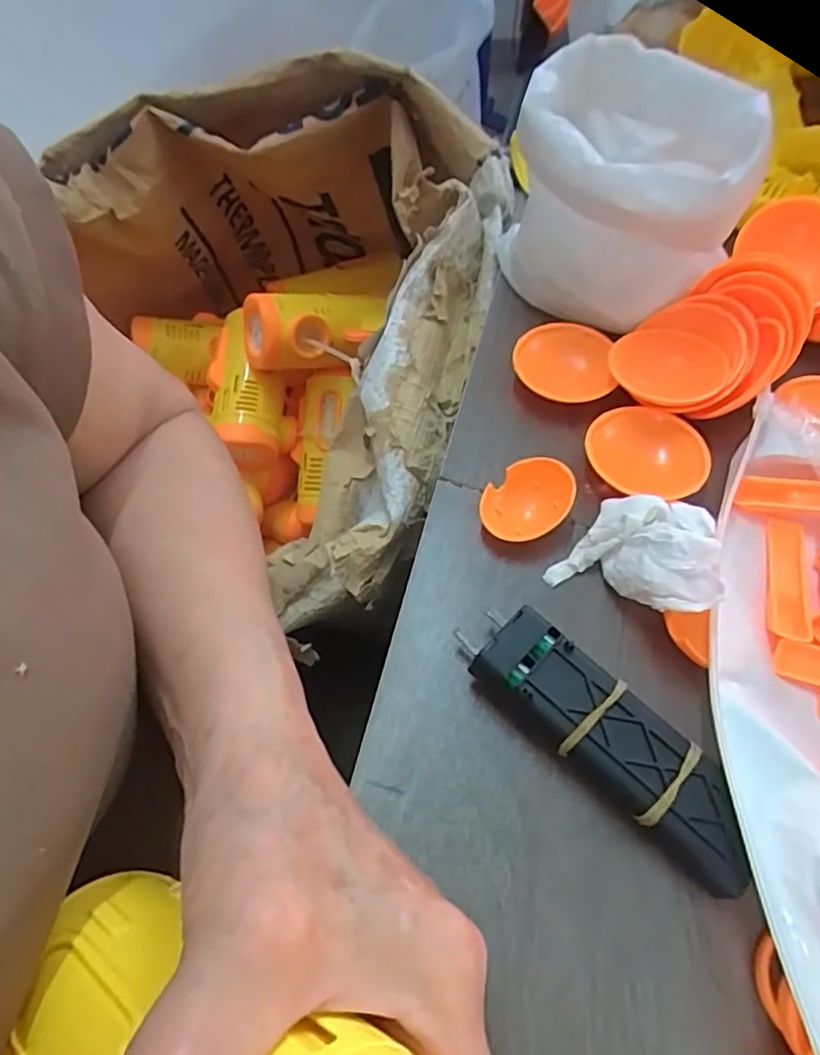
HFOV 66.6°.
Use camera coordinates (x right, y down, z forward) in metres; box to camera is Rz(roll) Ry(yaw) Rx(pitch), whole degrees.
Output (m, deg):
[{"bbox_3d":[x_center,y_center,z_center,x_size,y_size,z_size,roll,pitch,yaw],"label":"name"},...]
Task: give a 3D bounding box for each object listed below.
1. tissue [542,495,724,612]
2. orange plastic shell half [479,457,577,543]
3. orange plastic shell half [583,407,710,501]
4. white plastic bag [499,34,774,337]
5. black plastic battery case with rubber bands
[{"bbox_3d":[0.098,0.006,0.257,0.058,0.035,0.053,28,62,18],"label":"tissue"},{"bbox_3d":[0.053,-0.012,0.279,0.043,0.009,0.033,-31,84,7],"label":"orange plastic shell half"},{"bbox_3d":[0.111,-0.036,0.289,0.054,0.016,0.054,-1,57,1],"label":"orange plastic shell half"},{"bbox_3d":[0.111,-0.182,0.330,0.114,0.083,0.128,11,58,8],"label":"white plastic bag"},{"bbox_3d":[0.070,0.074,0.223,0.031,0.025,0.111,-40,65,-22],"label":"black plastic battery case with rubber bands"}]

